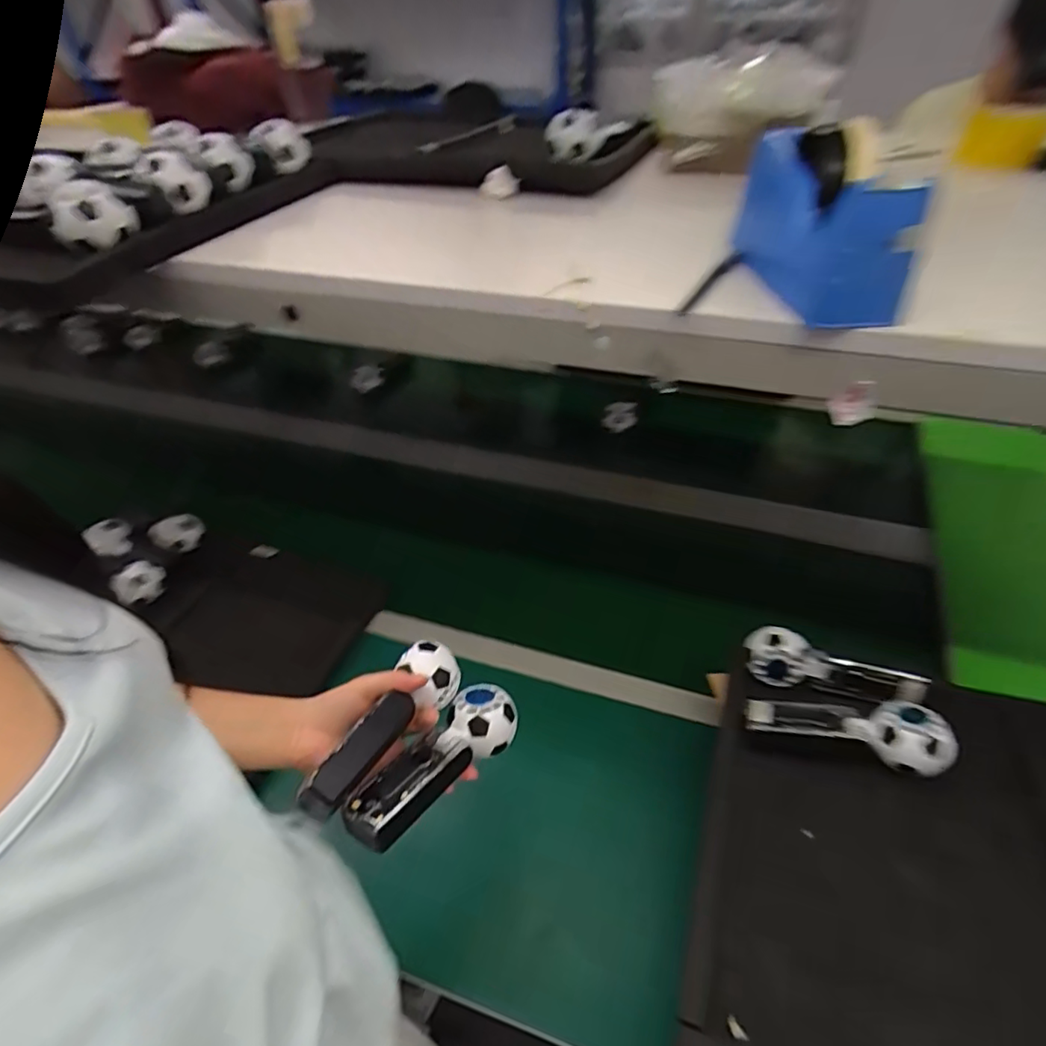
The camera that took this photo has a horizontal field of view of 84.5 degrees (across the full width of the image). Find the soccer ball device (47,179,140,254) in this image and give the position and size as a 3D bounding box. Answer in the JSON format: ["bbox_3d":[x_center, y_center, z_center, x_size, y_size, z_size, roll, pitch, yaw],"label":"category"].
[{"bbox_3d":[-0.410,-0.292,0.547,0.069,0.045,0.052,-28,51,-25],"label":"soccer ball device"}]

